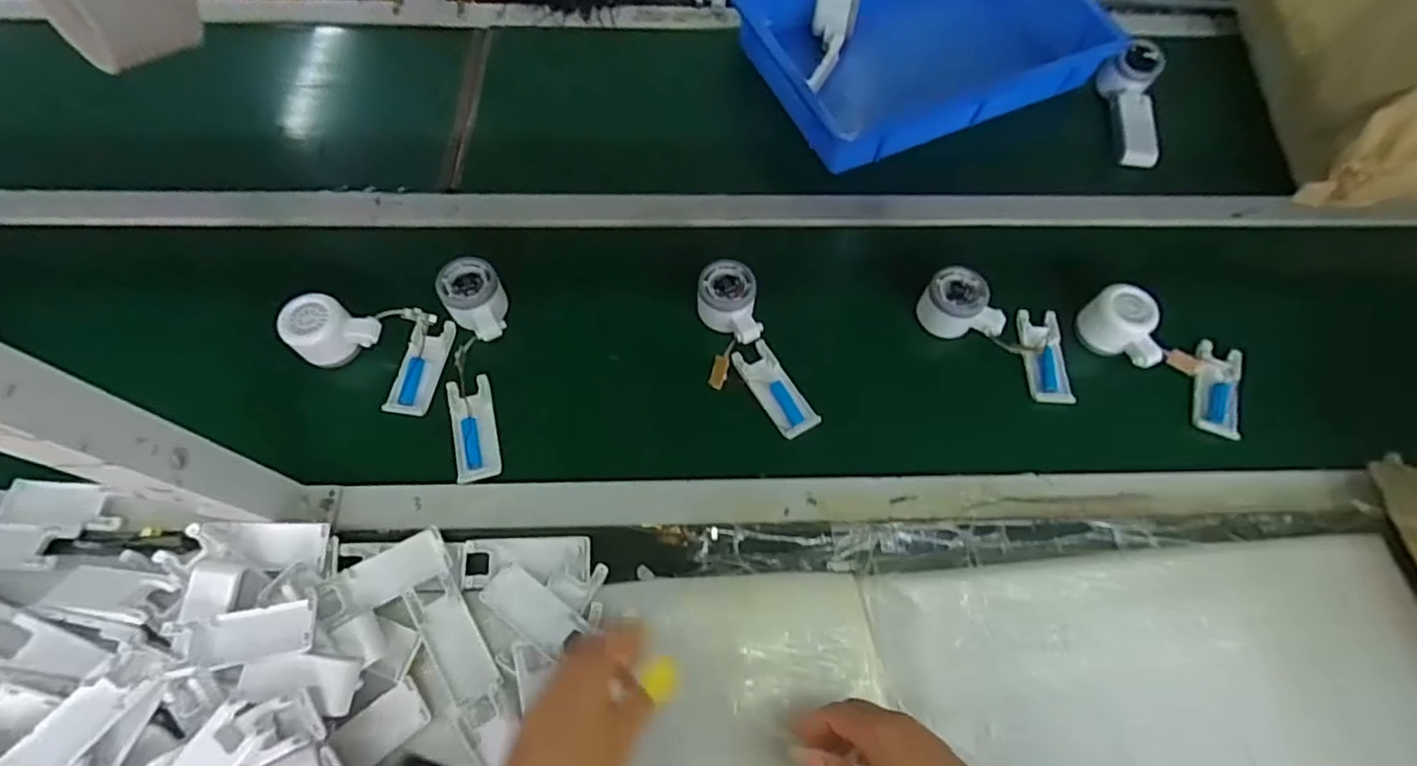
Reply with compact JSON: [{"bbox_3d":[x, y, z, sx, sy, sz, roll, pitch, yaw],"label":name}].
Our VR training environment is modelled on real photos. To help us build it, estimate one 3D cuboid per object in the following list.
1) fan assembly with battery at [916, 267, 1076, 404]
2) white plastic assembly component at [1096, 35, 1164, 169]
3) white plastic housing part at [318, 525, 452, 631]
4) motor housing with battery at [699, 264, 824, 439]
[{"bbox_3d":[0.303,-0.057,0.633,0.172,0.050,0.092,34,67,0],"label":"fan assembly with battery"},{"bbox_3d":[0.537,-0.343,0.768,0.055,0.055,0.160,2,79,-1],"label":"white plastic assembly component"},{"bbox_3d":[-0.268,0.160,0.512,0.096,0.022,0.044,-27,68,-14],"label":"white plastic housing part"},{"bbox_3d":[0.036,-0.029,0.619,0.075,0.039,0.190,-25,82,-13],"label":"motor housing with battery"}]

